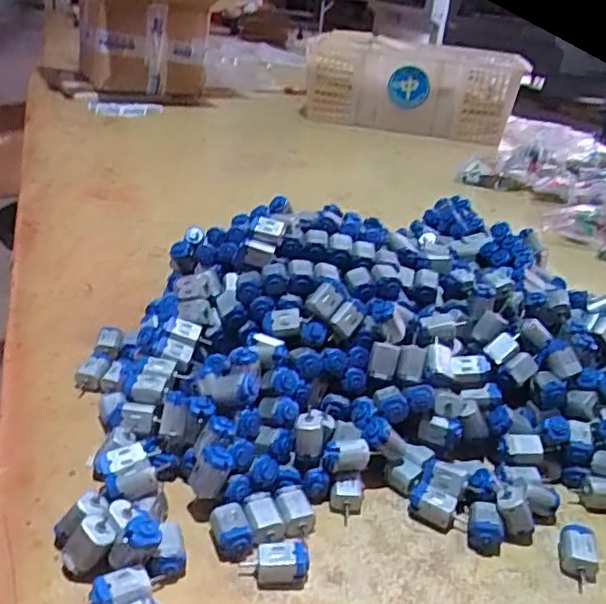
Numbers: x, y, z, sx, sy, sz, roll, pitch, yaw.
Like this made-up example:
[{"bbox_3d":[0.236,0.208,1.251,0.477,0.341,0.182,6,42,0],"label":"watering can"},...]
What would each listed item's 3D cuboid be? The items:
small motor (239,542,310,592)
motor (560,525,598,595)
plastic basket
[{"bbox_3d":[-0.015,0.141,0.335,0.035,0.019,0.018,4,27,-6],"label":"small motor"},{"bbox_3d":[0.159,0.147,0.363,0.019,0.018,0.031,12,27,10],"label":"motor"},{"bbox_3d":[0.249,-0.509,1.487,0.478,0.177,0.289,7,27,1],"label":"plastic basket"}]

